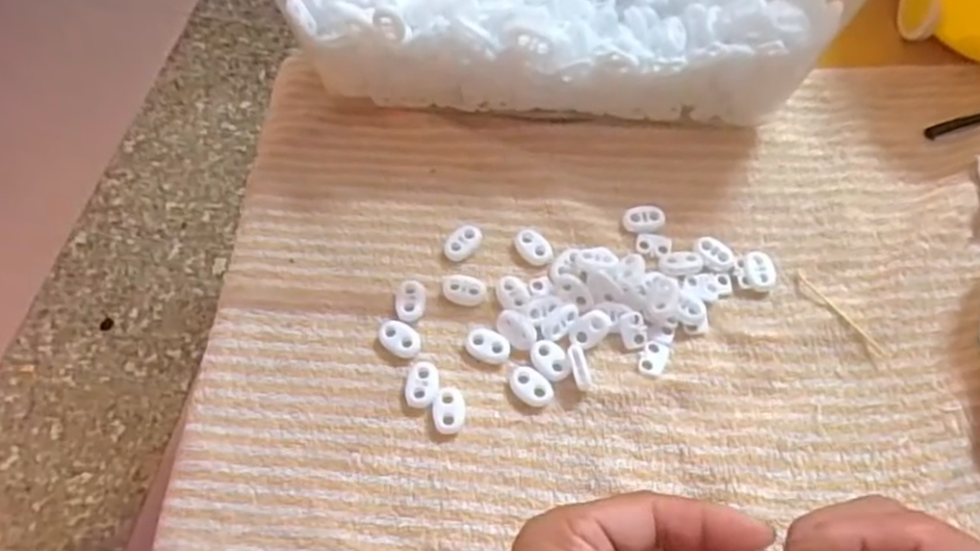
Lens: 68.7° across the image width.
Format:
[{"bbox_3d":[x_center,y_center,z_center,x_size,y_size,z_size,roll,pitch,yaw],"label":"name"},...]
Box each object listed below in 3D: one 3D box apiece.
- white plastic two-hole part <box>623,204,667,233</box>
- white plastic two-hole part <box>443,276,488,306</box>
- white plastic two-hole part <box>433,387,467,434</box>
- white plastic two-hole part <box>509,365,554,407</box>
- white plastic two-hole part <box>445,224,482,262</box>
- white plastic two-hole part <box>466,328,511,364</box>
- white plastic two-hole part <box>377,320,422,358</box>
[{"bbox_3d":[0.084,-0.031,0.386,0.023,0.007,0.016,6,63,3],"label":"white plastic two-hole part"},{"bbox_3d":[-0.013,0.008,0.370,0.022,0.004,0.016,16,64,8],"label":"white plastic two-hole part"},{"bbox_3d":[-0.019,0.064,0.339,0.015,0.004,0.022,-4,63,-2],"label":"white plastic two-hole part"},{"bbox_3d":[0.020,0.053,0.345,0.016,0.004,0.023,-40,69,-19],"label":"white plastic two-hole part"},{"bbox_3d":[-0.014,-0.017,0.382,0.014,0.006,0.021,33,67,16],"label":"white plastic two-hole part"},{"bbox_3d":[-0.001,0.034,0.353,0.023,0.004,0.016,17,64,8],"label":"white plastic two-hole part"},{"bbox_3d":[-0.045,0.031,0.356,0.024,0.004,0.015,36,68,17],"label":"white plastic two-hole part"}]

